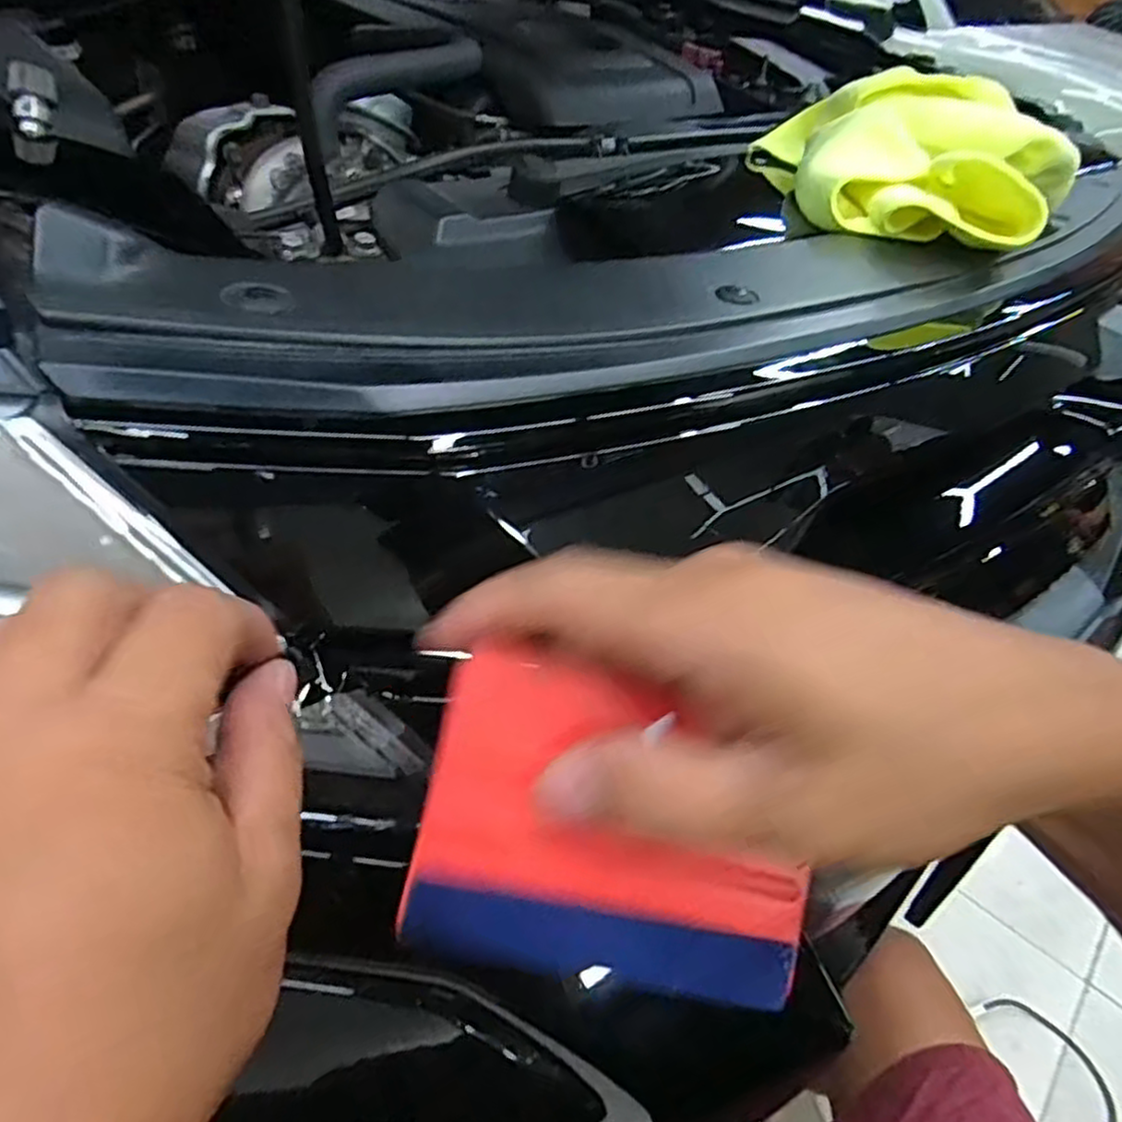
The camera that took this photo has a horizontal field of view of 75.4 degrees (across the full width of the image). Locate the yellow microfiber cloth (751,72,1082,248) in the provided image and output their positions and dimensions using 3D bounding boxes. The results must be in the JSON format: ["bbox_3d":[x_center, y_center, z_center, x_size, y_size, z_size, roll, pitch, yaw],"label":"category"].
[{"bbox_3d":[0.237,-0.266,0.477,0.221,0.065,0.190,15,40,9],"label":"yellow microfiber cloth"}]

